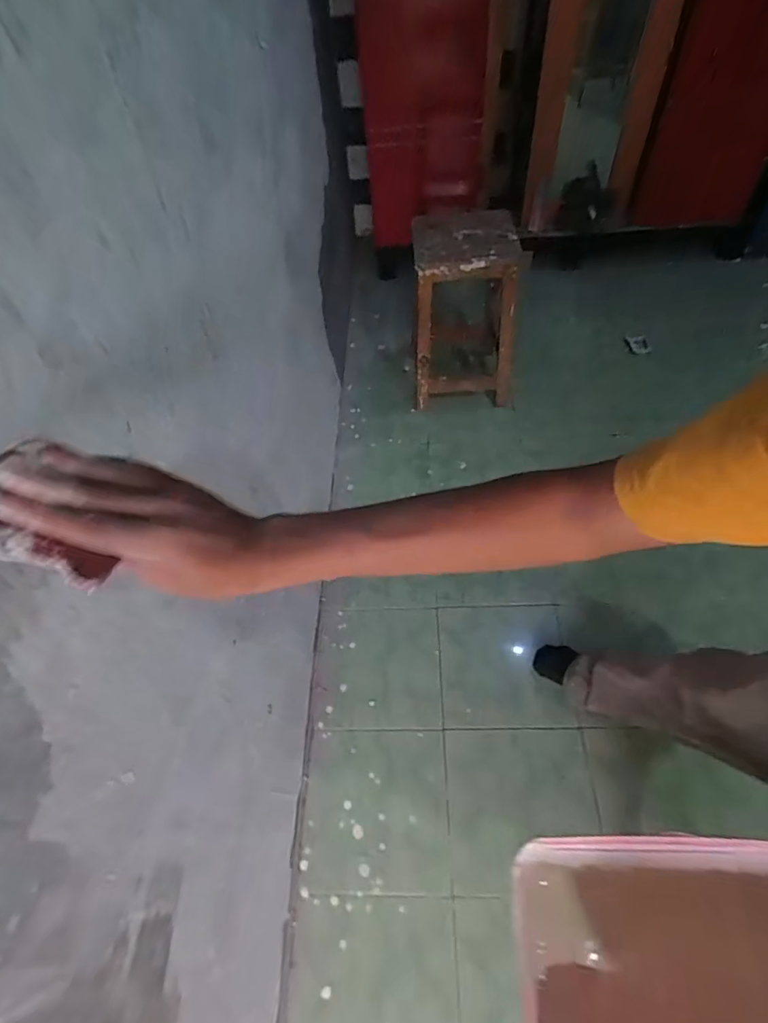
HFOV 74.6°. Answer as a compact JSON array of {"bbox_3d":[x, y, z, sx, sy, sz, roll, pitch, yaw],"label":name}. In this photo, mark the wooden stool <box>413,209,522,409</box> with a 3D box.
[{"bbox_3d":[0.248,-0.622,1.604,0.324,0.513,0.223,-10,53,-2],"label":"wooden stool"}]

